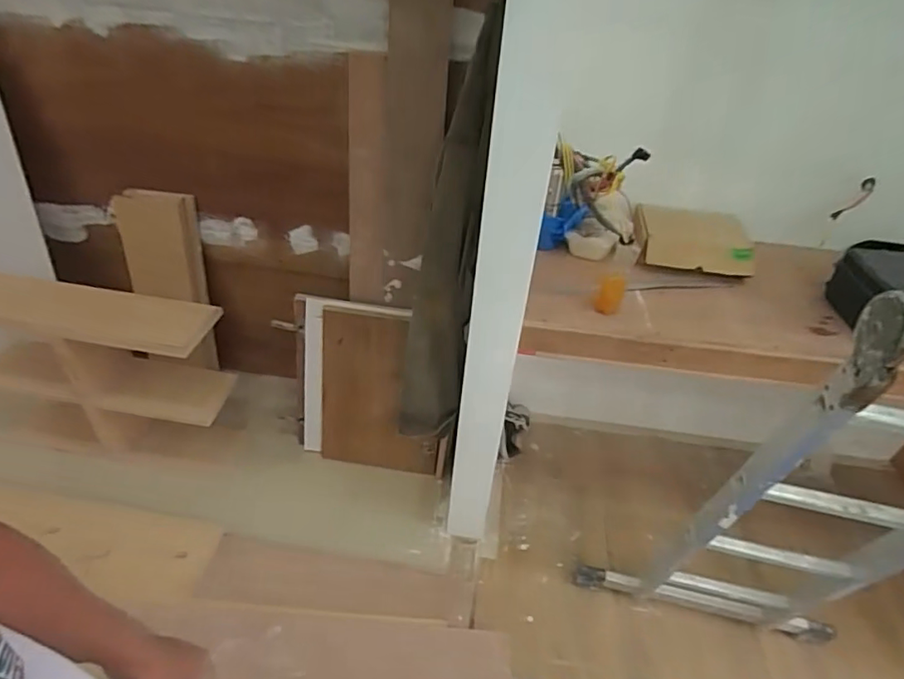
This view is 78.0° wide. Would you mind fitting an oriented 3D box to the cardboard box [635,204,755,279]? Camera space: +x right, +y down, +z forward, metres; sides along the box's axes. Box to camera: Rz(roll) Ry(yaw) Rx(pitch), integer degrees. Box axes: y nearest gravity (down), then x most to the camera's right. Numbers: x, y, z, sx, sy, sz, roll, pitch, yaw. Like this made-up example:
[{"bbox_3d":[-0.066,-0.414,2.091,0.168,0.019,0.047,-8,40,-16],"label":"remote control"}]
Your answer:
[{"bbox_3d":[0.555,-0.227,1.281,0.261,0.139,0.034,8,0,10],"label":"cardboard box"}]

